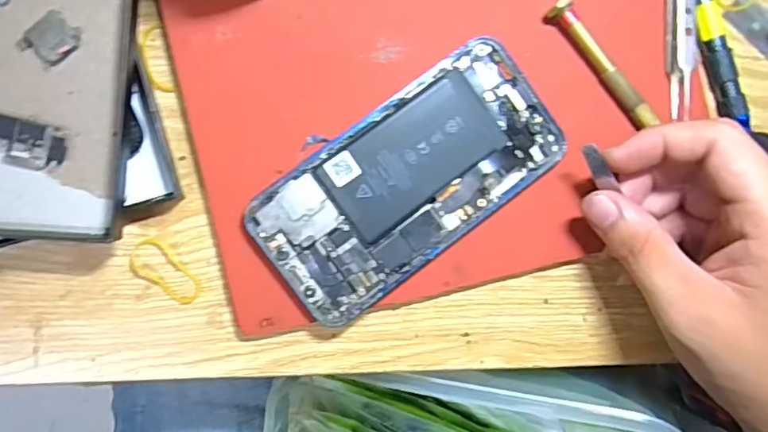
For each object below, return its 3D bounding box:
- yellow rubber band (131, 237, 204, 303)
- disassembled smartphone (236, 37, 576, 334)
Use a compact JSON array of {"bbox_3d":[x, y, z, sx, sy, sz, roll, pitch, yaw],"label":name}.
[{"bbox_3d":[-0.102,0.027,0.265,0.018,0.004,0.036,-42,94,-4],"label":"yellow rubber band"},{"bbox_3d":[0.012,-0.017,0.270,0.146,0.014,0.070,-37,94,-5],"label":"disassembled smartphone"}]

